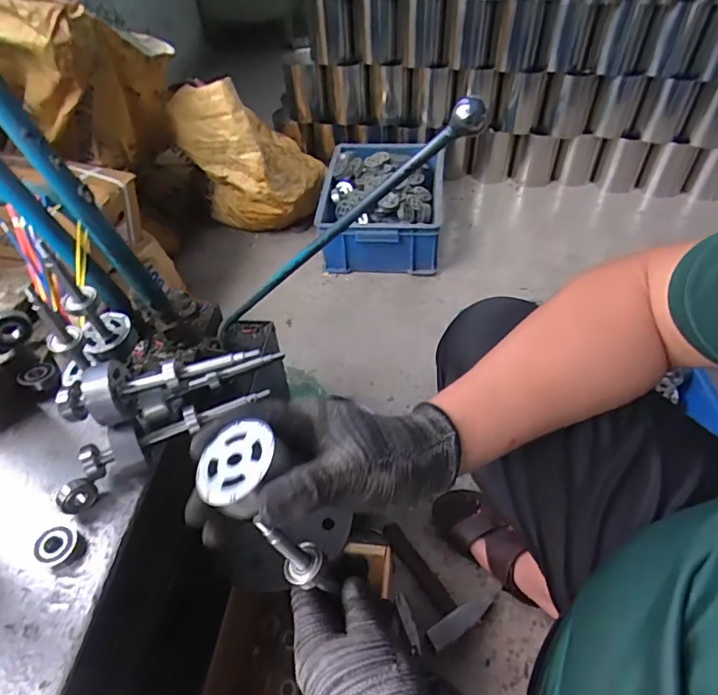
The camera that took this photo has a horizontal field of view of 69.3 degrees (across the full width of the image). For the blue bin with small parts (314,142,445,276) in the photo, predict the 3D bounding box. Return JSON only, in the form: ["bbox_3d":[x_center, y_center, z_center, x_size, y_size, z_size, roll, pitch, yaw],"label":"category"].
[{"bbox_3d":[0.064,-0.386,1.397,0.305,0.177,0.429,3,49,6],"label":"blue bin with small parts"}]

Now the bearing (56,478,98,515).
[{"bbox_3d":[-0.236,0.126,0.437,0.014,0.032,0.030,32,57,27],"label":"bearing"}]

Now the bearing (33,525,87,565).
[{"bbox_3d":[-0.241,0.159,0.418,0.035,0.014,0.029,8,49,10],"label":"bearing"}]

